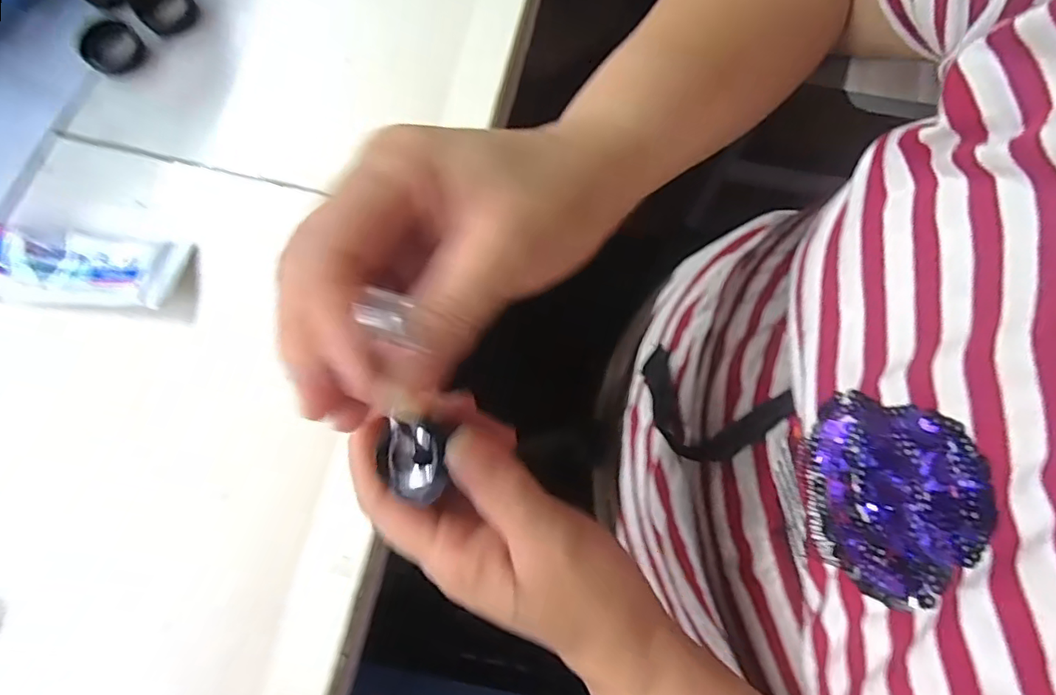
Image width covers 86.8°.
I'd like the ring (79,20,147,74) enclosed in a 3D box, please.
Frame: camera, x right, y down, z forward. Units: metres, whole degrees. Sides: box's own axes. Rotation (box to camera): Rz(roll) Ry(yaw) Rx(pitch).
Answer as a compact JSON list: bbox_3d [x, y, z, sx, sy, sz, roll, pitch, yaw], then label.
[{"bbox_3d":[-0.217,-0.157,0.289,0.028,0.012,0.028,0,78,1],"label":"ring"}]

